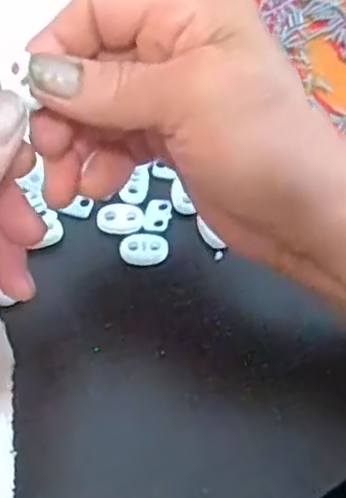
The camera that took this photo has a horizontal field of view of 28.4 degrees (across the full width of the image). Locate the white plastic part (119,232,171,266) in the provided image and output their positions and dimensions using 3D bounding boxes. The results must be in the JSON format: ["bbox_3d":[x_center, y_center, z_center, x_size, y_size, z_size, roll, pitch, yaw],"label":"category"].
[{"bbox_3d":[-0.013,0.000,0.323,0.022,0.004,0.016,-3,58,-3],"label":"white plastic part"}]

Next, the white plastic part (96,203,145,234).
[{"bbox_3d":[-0.025,-0.015,0.331,0.022,0.004,0.015,4,58,1],"label":"white plastic part"}]

